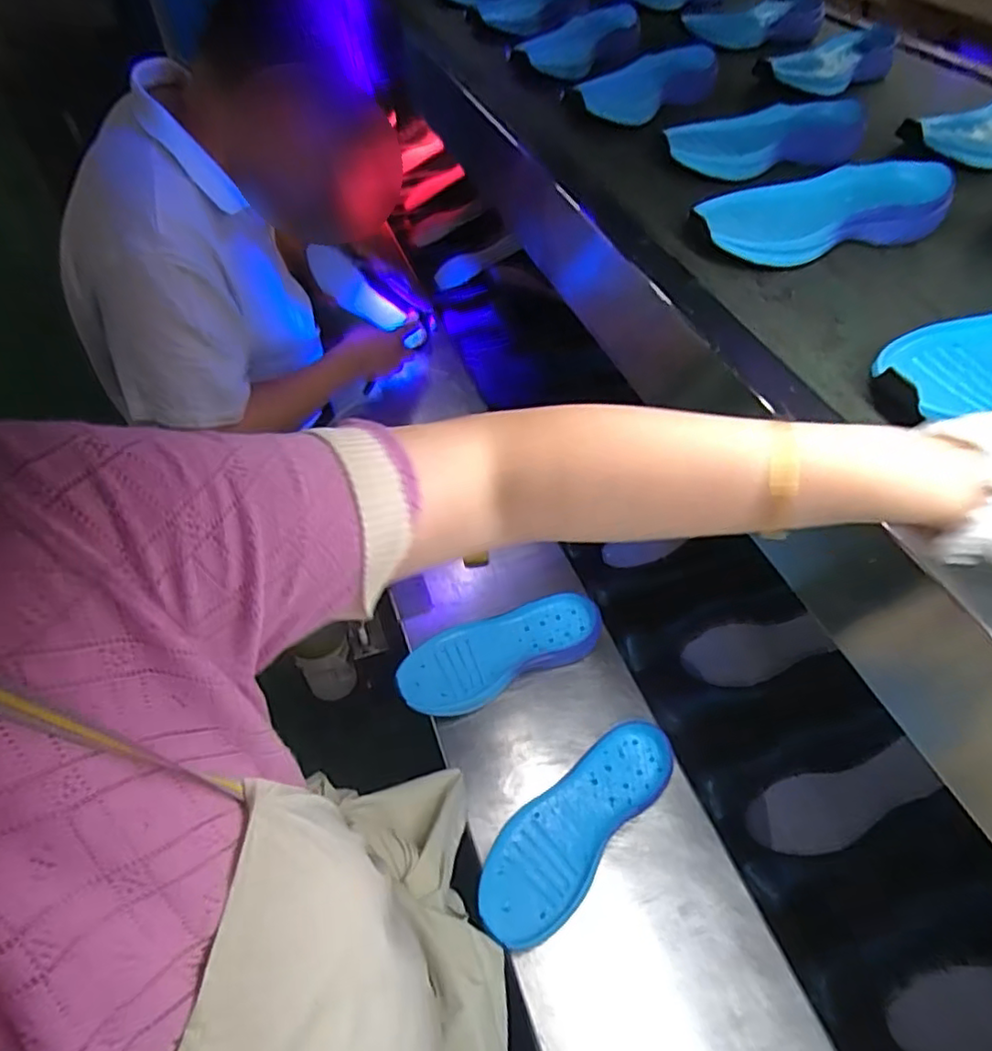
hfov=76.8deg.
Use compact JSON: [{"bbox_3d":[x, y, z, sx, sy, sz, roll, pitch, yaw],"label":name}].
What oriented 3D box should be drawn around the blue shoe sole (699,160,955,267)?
[{"bbox_3d":[0.292,-0.282,0.558,0.252,0.039,0.098,-15,58,-15],"label":"blue shoe sole"}]

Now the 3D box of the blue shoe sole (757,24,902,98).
[{"bbox_3d":[0.473,-0.649,0.871,0.219,0.045,0.092,-26,62,-21],"label":"blue shoe sole"}]

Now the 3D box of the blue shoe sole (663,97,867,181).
[{"bbox_3d":[0.289,-0.412,0.672,0.268,0.046,0.091,-13,58,-13],"label":"blue shoe sole"}]

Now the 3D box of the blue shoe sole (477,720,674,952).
[{"bbox_3d":[0.081,0.298,0.627,0.089,0.030,0.247,40,61,20],"label":"blue shoe sole"}]

